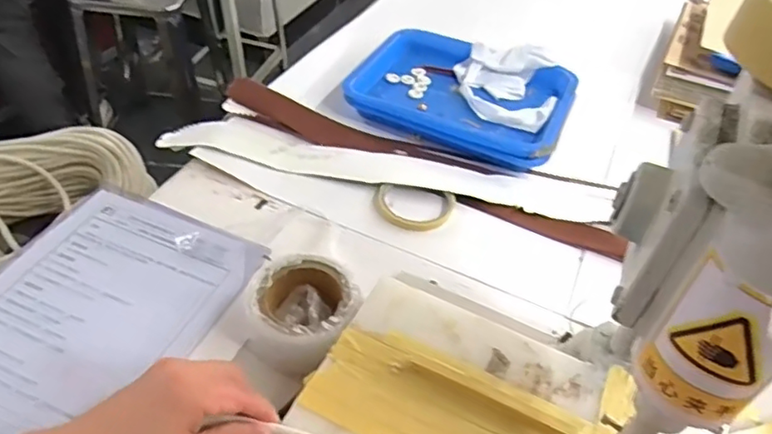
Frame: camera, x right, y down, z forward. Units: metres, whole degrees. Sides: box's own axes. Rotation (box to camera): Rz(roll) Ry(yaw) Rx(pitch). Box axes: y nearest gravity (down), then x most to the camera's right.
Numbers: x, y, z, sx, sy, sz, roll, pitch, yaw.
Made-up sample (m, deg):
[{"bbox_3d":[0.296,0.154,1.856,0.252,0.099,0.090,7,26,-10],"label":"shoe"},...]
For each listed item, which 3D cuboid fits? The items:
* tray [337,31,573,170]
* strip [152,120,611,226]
[{"bbox_3d":[0.107,-0.169,0.811,0.283,0.048,0.209,22,47,15],"label":"tray"},{"bbox_3d":[-0.001,-0.059,0.719,0.548,0.015,0.063,10,45,3],"label":"strip"}]

